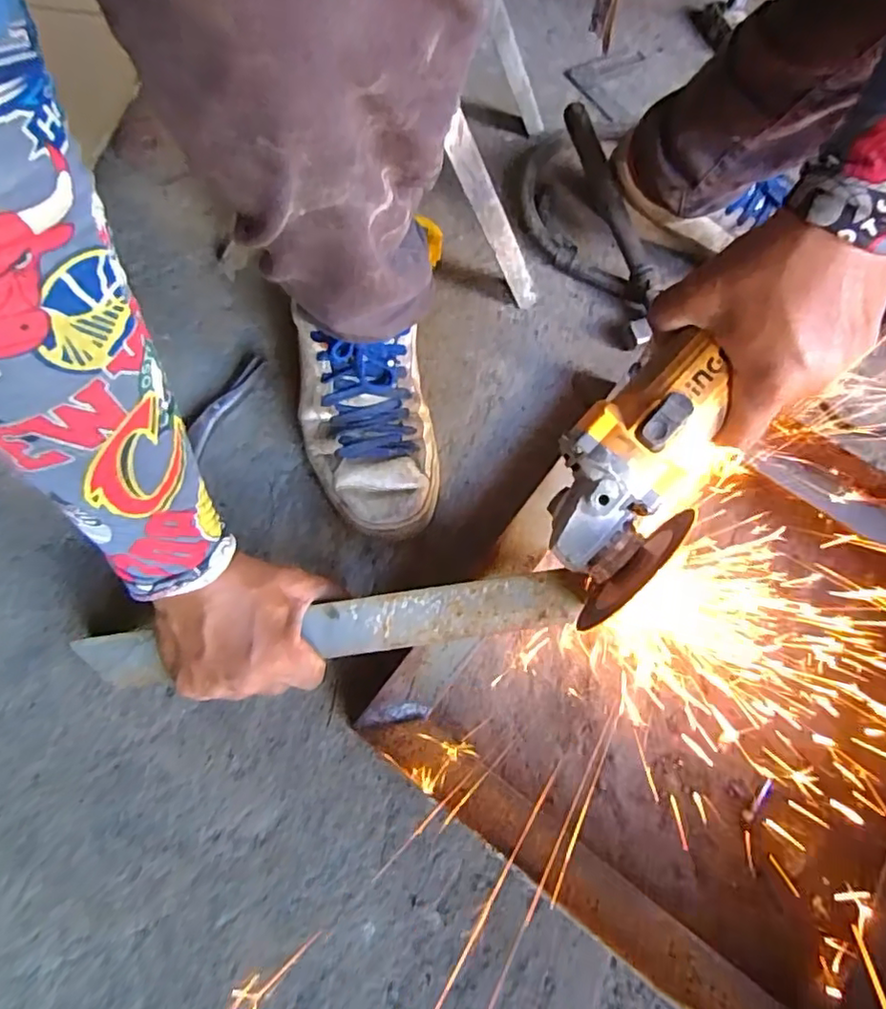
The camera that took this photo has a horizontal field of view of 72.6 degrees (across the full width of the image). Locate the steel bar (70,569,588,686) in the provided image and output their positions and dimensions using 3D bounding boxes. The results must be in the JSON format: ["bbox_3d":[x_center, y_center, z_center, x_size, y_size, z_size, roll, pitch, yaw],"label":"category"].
[{"bbox_3d":[-0.078,0.086,0.418,0.347,0.010,0.038,-8,68,2],"label":"steel bar"}]

